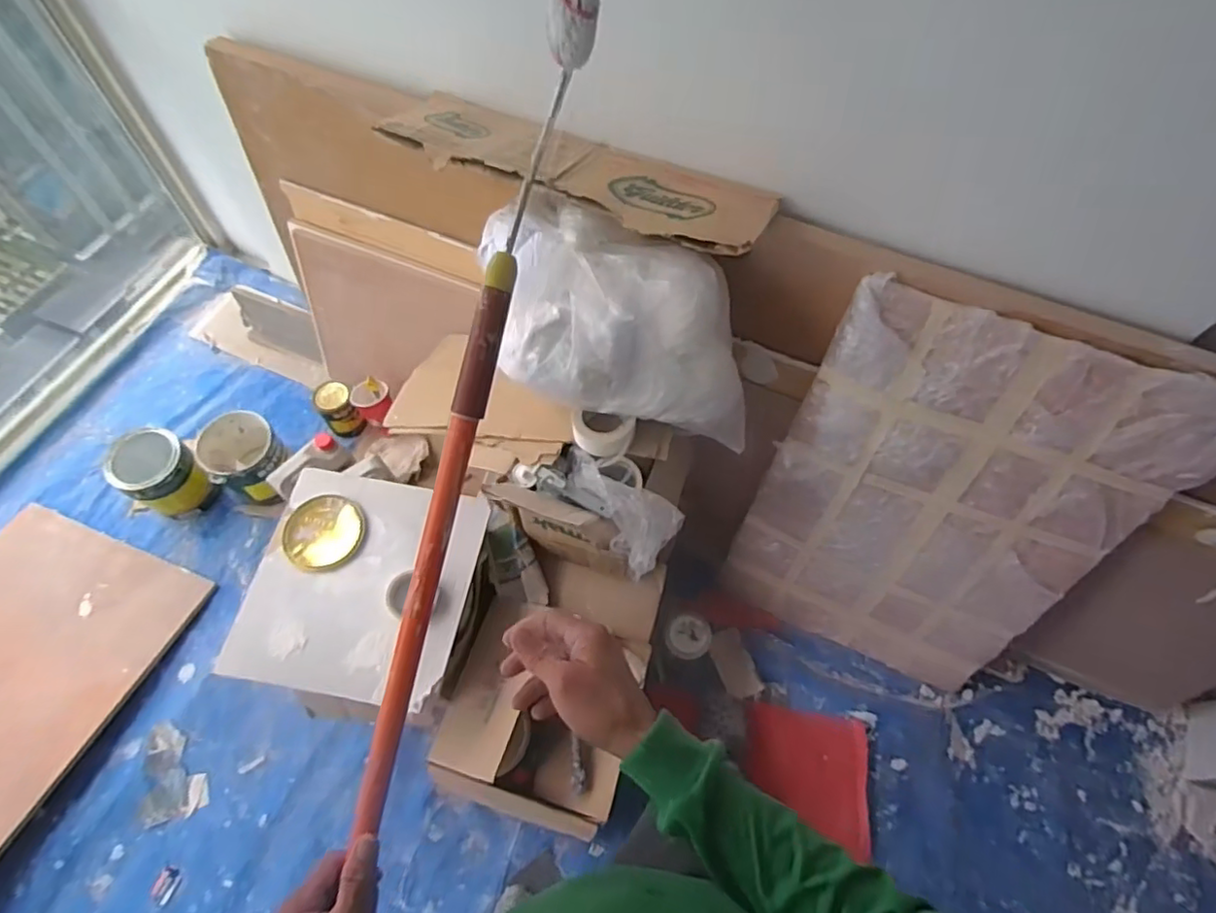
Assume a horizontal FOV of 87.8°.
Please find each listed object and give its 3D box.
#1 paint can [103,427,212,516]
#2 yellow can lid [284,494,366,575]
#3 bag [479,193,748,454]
[{"bbox_3d":[-1.075,0.047,1.535,0.178,0.151,0.167,34,66,15],"label":"paint can"},{"bbox_3d":[-0.559,0.148,1.234,0.148,0.014,0.152,1,62,-2],"label":"yellow can lid"},{"bbox_3d":[0.009,-0.230,1.073,0.477,0.238,0.297,4,62,0],"label":"bag"}]

